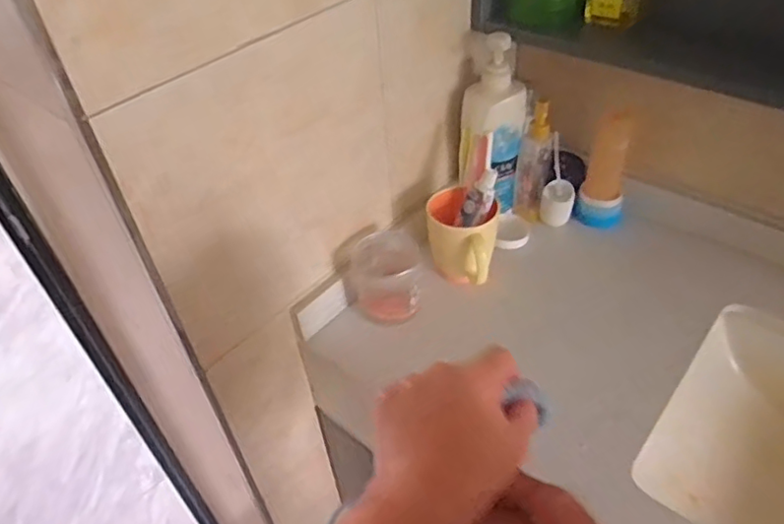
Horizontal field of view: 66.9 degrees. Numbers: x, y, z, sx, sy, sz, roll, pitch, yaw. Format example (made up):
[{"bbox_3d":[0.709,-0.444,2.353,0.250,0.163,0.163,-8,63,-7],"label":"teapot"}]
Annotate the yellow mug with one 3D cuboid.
[{"bbox_3d":[0.089,-0.028,0.748,0.088,0.083,0.101,3,43,9],"label":"yellow mug"}]

